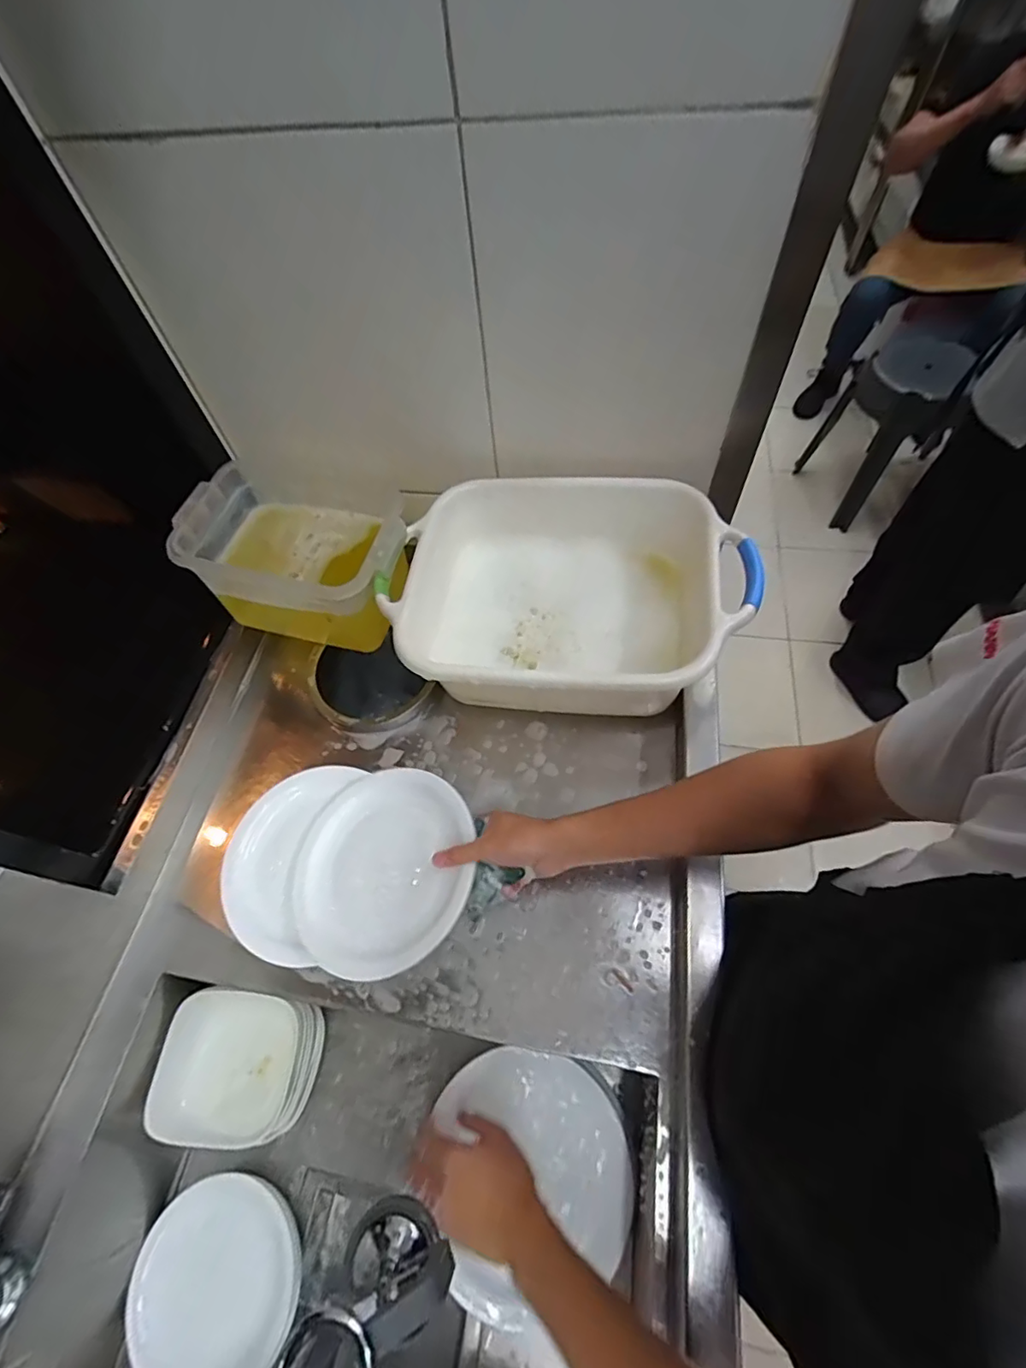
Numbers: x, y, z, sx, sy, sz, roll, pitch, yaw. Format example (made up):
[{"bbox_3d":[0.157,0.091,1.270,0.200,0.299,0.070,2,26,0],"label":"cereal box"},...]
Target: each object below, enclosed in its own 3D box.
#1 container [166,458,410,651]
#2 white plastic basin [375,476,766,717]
[{"bbox_3d":[-0.289,-0.176,0.757,0.294,0.157,0.201,14,61,13],"label":"container"},{"bbox_3d":[0.069,-0.107,0.700,0.420,0.146,0.306,3,59,6],"label":"white plastic basin"}]

